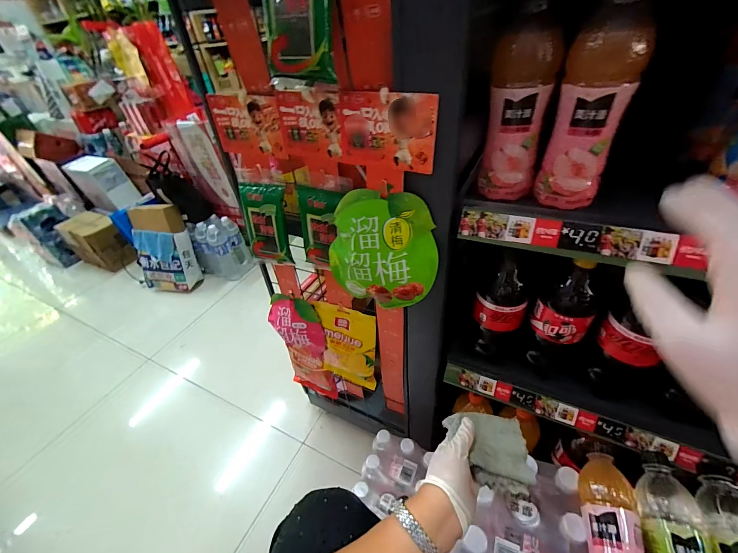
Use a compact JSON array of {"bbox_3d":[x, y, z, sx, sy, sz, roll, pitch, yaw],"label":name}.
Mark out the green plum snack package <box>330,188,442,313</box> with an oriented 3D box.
[{"bbox_3d":[0.016,-0.032,0.447,0.154,0.166,0.030,8,23,13],"label":"green plum snack package"}]

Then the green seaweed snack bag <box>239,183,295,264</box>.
[{"bbox_3d":[-0.174,-0.086,0.535,0.085,0.134,0.017,9,23,22],"label":"green seaweed snack bag"}]

